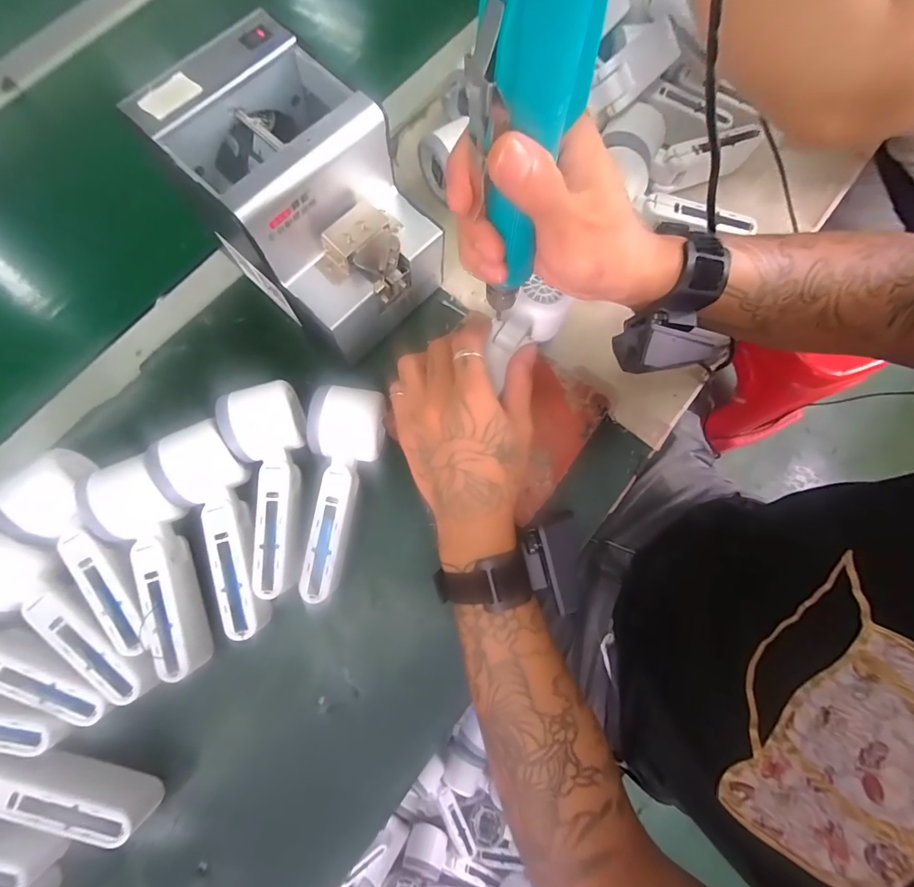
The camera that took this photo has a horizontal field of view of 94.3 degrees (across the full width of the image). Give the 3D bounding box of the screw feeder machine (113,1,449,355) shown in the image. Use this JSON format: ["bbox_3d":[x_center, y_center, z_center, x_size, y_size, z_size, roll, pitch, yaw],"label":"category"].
[{"bbox_3d":[-0.109,-0.176,0.336,0.177,0.147,0.131,41,80,7],"label":"screw feeder machine"}]

